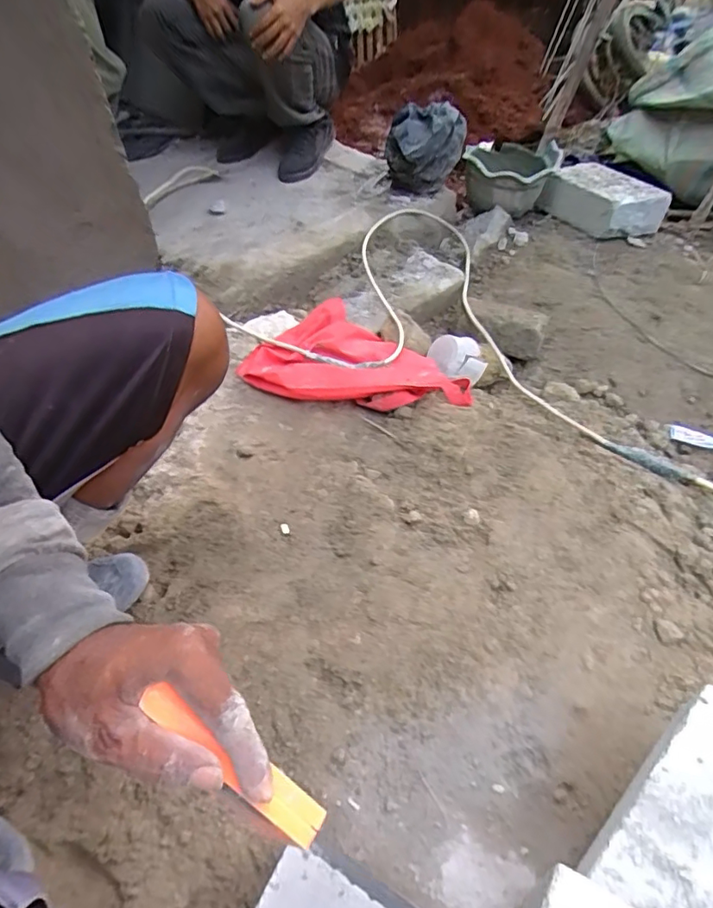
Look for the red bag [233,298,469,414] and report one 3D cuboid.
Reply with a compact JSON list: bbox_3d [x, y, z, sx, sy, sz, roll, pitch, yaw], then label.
[{"bbox_3d":[0.014,-0.171,1.018,0.397,0.076,0.266,21,51,18],"label":"red bag"}]

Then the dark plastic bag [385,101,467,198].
[{"bbox_3d":[0.169,-0.745,1.329,0.188,0.180,0.162,5,50,7],"label":"dark plastic bag"}]

